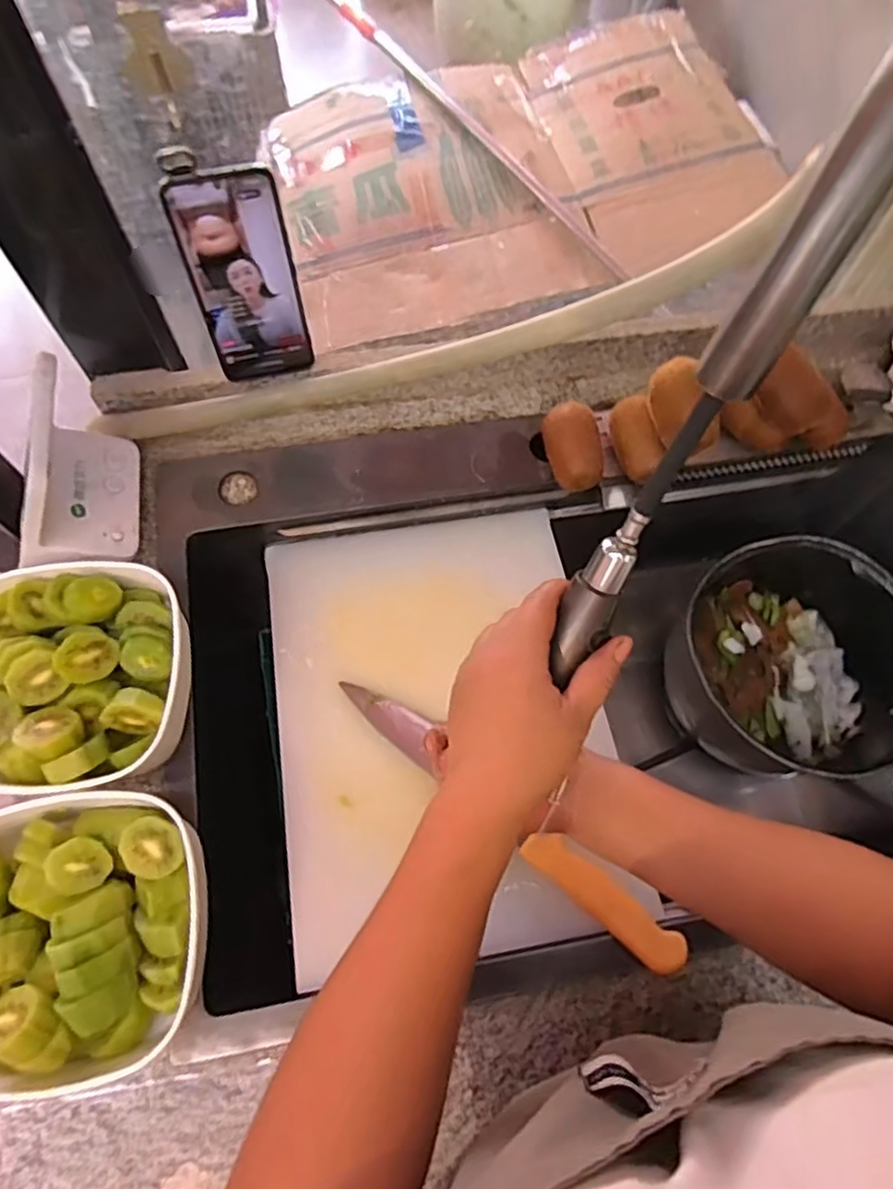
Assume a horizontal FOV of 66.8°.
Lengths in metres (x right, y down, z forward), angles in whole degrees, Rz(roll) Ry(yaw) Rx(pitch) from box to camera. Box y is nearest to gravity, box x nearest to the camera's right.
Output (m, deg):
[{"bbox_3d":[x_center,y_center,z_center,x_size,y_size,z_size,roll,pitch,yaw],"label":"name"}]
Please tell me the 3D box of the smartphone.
[{"bbox_3d":[-0.152,-0.234,0.515,0.076,0.161,0.008,-13,56,-7],"label":"smartphone"}]

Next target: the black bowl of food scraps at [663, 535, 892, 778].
[{"bbox_3d":[0.361,0.068,0.702,0.219,0.135,0.230,1,68,-1],"label":"black bowl of food scraps"}]

